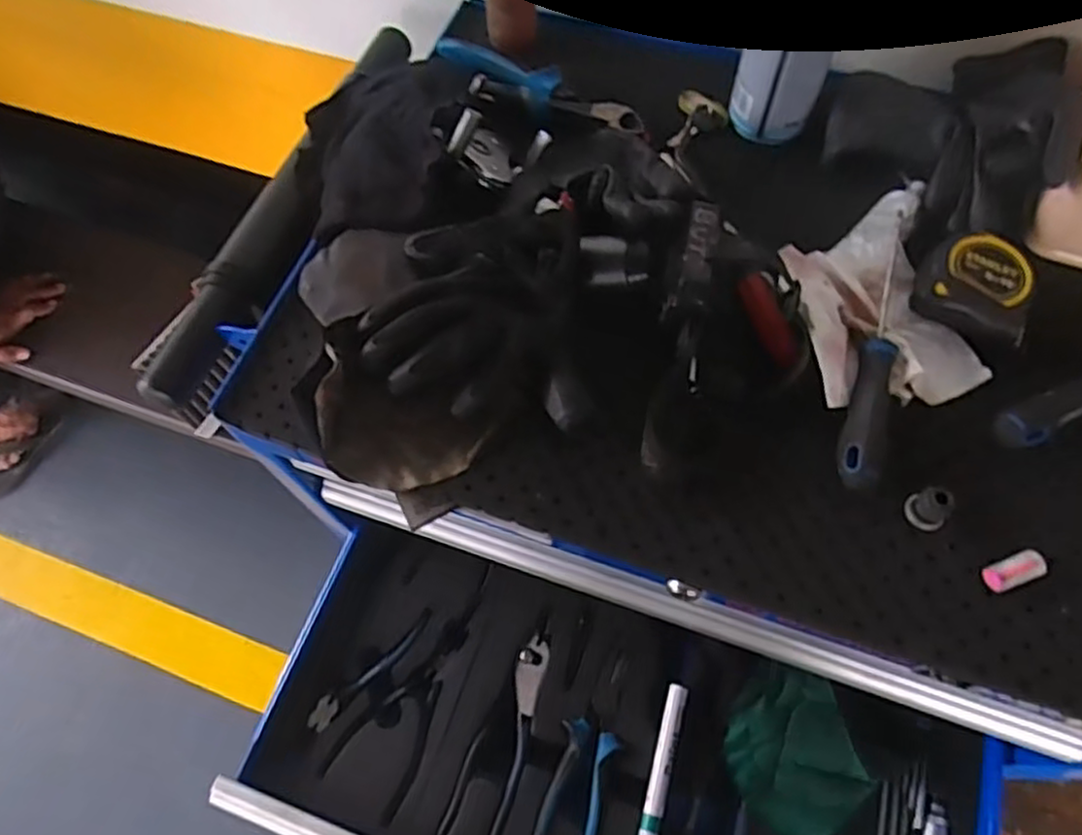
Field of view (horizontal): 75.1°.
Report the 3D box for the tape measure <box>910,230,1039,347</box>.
[{"bbox_3d":[0.289,-0.087,0.465,0.071,0.030,0.057,30,69,15],"label":"tape measure"}]

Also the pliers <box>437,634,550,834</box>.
[{"bbox_3d":[-0.032,0.274,0.603,0.049,0.017,0.170,17,66,10],"label":"pliers"}]

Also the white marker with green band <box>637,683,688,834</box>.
[{"bbox_3d":[0.099,0.294,0.578,0.016,0.014,0.142,15,65,9],"label":"white marker with green band"}]

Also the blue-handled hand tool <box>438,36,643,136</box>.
[{"bbox_3d":[-0.008,-0.259,0.560,0.187,0.018,0.043,35,70,17],"label":"blue-handled hand tool"}]

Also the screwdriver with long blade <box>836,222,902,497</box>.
[{"bbox_3d":[0.221,-0.044,0.462,0.025,0.022,0.187,15,65,9],"label":"screwdriver with long blade"}]

